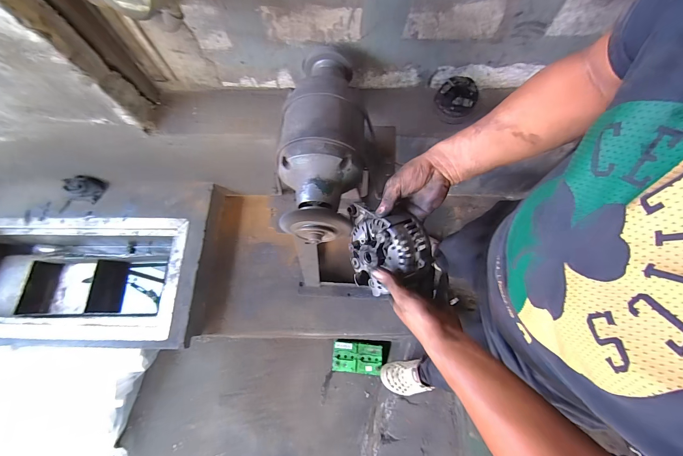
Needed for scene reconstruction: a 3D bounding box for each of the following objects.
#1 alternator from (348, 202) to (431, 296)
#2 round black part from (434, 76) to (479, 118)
[{"bbox_3d":[0.083,0.033,0.528,0.105,0.142,0.156,-10,98,-39],"label":"alternator"},{"bbox_3d":[0.378,-0.431,1.000,0.126,0.062,0.115,-1,70,2],"label":"round black part"}]

